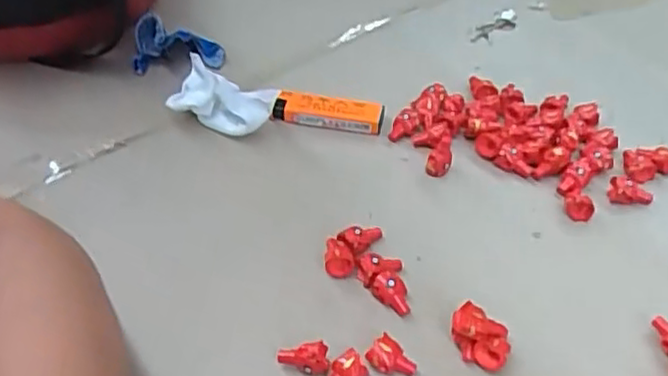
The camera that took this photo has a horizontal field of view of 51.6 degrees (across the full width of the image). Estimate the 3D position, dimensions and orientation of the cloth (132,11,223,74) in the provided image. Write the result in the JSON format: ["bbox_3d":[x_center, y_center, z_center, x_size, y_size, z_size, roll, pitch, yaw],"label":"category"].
[{"bbox_3d":[-0.123,-0.112,0.542,0.073,0.044,0.029,3,46,6],"label":"cloth"}]

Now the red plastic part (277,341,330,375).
[{"bbox_3d":[-0.016,0.089,0.358,0.027,0.018,0.012,2,46,5],"label":"red plastic part"}]

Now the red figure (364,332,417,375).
[{"bbox_3d":[0.030,0.088,0.355,0.023,0.013,0.015,26,53,25],"label":"red figure"}]

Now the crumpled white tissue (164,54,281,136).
[{"bbox_3d":[-0.074,-0.058,0.478,0.076,0.045,0.027,13,48,15],"label":"crumpled white tissue"}]

